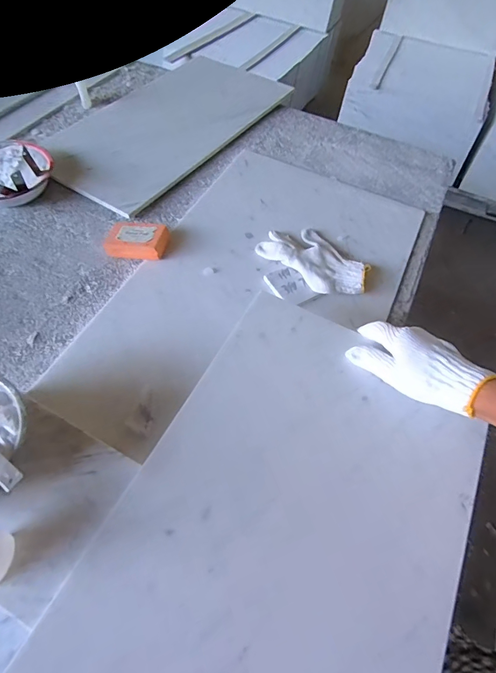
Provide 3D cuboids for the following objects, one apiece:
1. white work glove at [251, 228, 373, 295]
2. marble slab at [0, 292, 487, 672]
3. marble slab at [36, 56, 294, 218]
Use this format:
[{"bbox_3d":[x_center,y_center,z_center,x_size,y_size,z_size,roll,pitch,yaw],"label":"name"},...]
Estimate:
[{"bbox_3d":[0.115,-0.130,0.641,0.183,0.025,0.109,41,63,20],"label":"white work glove"},{"bbox_3d":[0.012,0.227,0.324,0.307,0.021,0.572,25,58,11],"label":"marble slab"},{"bbox_3d":[-0.176,-0.493,0.861,0.310,0.021,0.598,31,60,15],"label":"marble slab"}]

